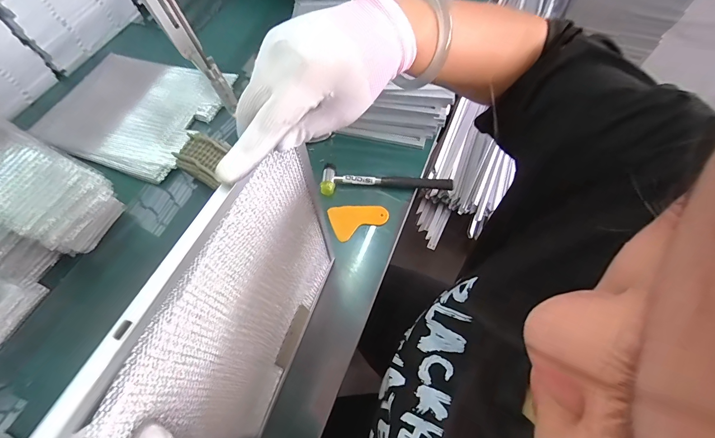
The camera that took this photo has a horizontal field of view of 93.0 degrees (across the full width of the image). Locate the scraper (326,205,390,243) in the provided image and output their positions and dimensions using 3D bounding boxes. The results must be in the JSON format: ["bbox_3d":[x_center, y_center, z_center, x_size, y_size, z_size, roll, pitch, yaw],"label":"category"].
[{"bbox_3d":[0.000,-0.006,0.611,0.100,0.004,0.065,-25,70,-14],"label":"scraper"}]

